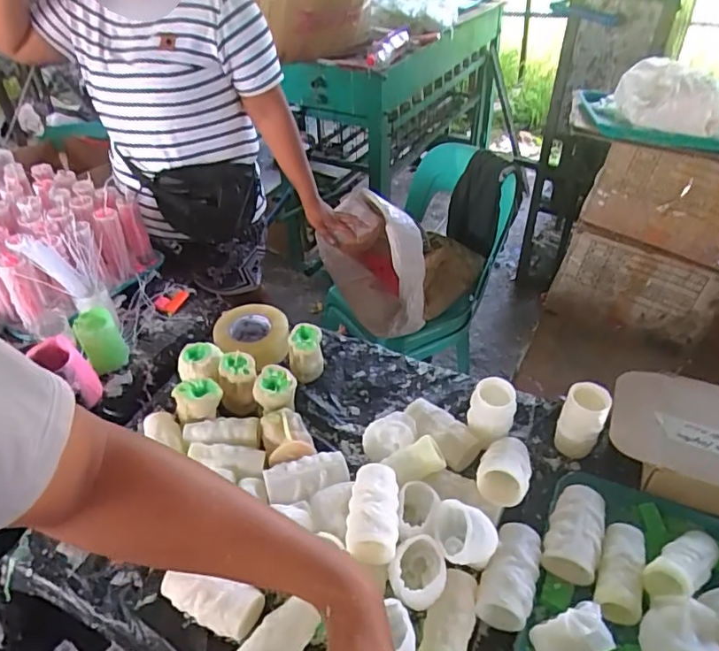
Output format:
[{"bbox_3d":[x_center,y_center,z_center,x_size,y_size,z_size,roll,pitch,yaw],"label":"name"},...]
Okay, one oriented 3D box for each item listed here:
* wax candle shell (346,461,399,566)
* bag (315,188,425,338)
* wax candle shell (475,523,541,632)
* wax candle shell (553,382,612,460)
[{"bbox_3d":[0.017,0.238,0.715,0.064,0.051,0.125,1,42,3],"label":"wax candle shell"},{"bbox_3d":[0.030,-0.163,1.440,0.214,0.279,0.357,-12,43,-11],"label":"bag"},{"bbox_3d":[0.188,0.305,0.691,0.058,0.049,0.121,16,45,19],"label":"wax candle shell"},{"bbox_3d":[0.326,0.140,0.819,0.060,0.116,0.047,15,44,18],"label":"wax candle shell"}]

